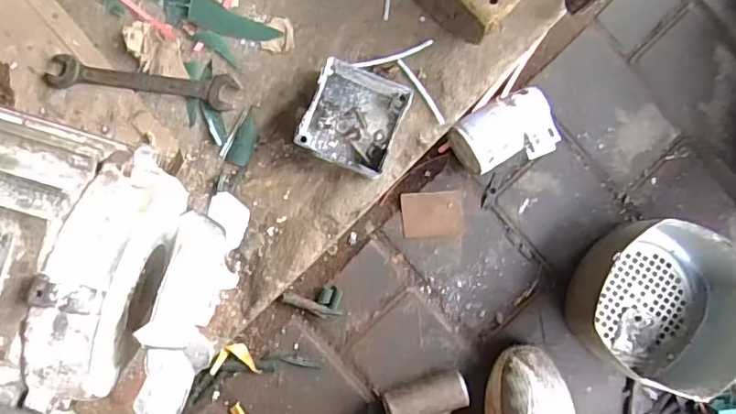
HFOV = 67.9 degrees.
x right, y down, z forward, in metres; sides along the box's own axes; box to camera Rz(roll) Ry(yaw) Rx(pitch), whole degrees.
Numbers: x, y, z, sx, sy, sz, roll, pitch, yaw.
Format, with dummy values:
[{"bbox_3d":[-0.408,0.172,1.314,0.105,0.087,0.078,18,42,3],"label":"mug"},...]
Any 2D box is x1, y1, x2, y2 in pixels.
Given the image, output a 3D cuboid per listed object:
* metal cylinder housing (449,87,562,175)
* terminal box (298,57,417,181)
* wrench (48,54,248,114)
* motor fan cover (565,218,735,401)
[{"bbox_3d":[0.151,-0.079,0.616,0.105,0.067,0.075,-24,91,-8],"label":"metal cylinder housing"},{"bbox_3d":[-0.012,-0.068,0.433,0.072,0.034,0.074,22,87,-5],"label":"terminal box"},{"bbox_3d":[-0.176,-0.098,0.428,0.144,0.008,0.026,7,88,-5],"label":"wrench"},{"bbox_3d":[0.334,0.107,0.618,0.174,0.097,0.174,29,84,-6],"label":"motor fan cover"}]

